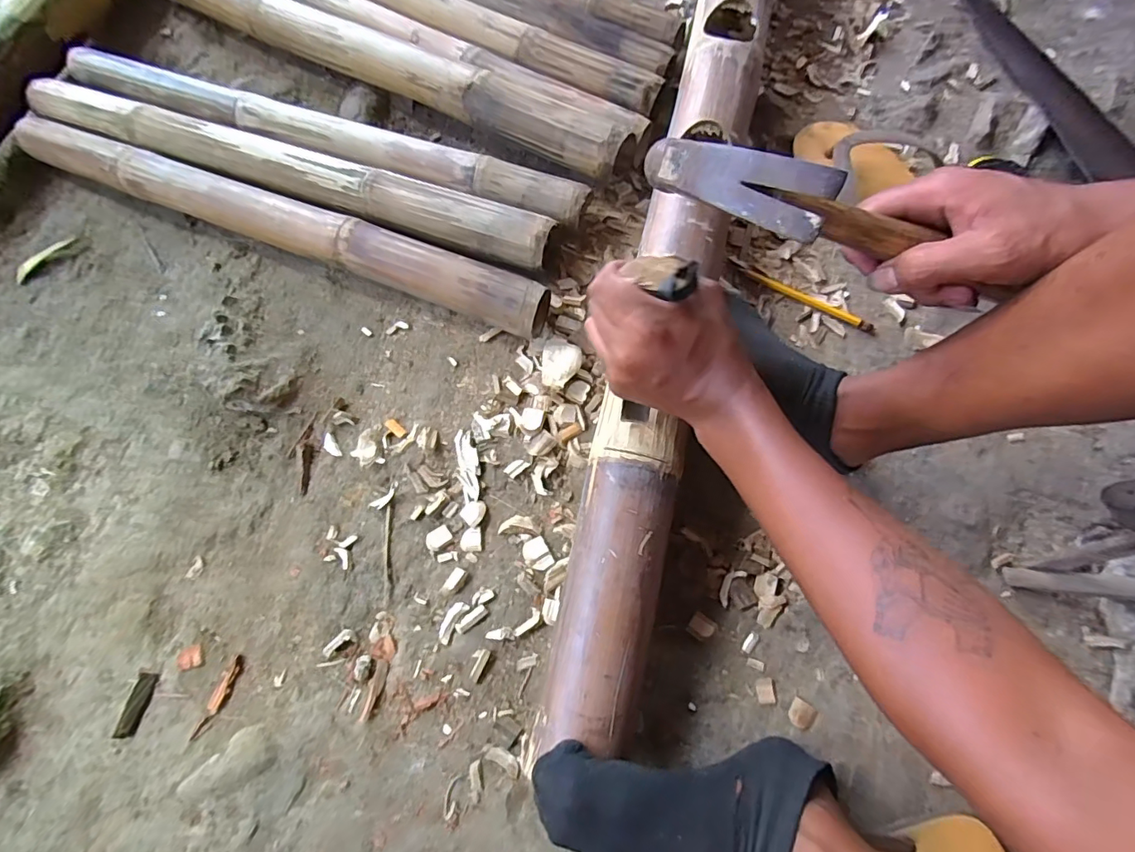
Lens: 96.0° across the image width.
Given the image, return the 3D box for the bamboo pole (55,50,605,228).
[{"bbox_3d":[-0.285,-0.326,0.566,0.646,0.051,0.054,20,77,7],"label":"bamboo pole"}]

